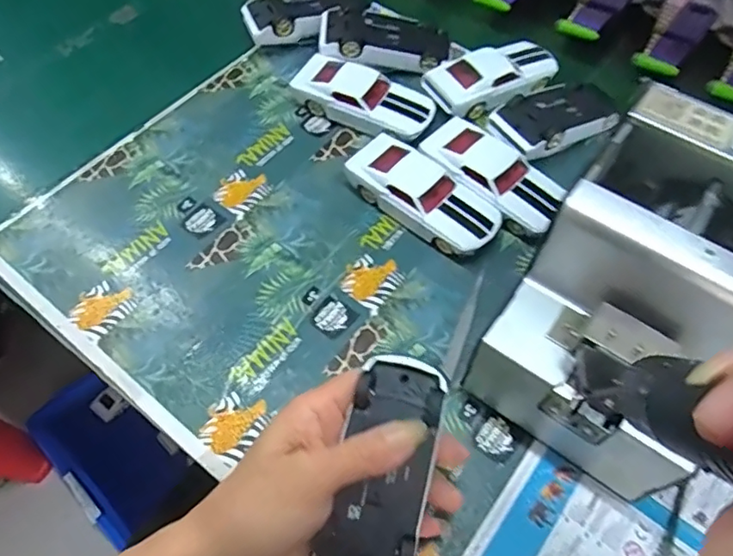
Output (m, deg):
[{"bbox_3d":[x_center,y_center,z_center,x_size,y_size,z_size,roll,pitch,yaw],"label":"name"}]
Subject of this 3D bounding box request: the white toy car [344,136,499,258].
[{"bbox_3d":[0.046,-0.067,0.442,0.127,0.035,0.054,33,63,18],"label":"white toy car"}]

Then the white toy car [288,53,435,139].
[{"bbox_3d":[-0.001,-0.164,0.499,0.126,0.035,0.054,25,61,14],"label":"white toy car"}]

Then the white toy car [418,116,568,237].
[{"bbox_3d":[0.103,-0.084,0.452,0.055,0.033,0.121,-37,66,-21],"label":"white toy car"}]

